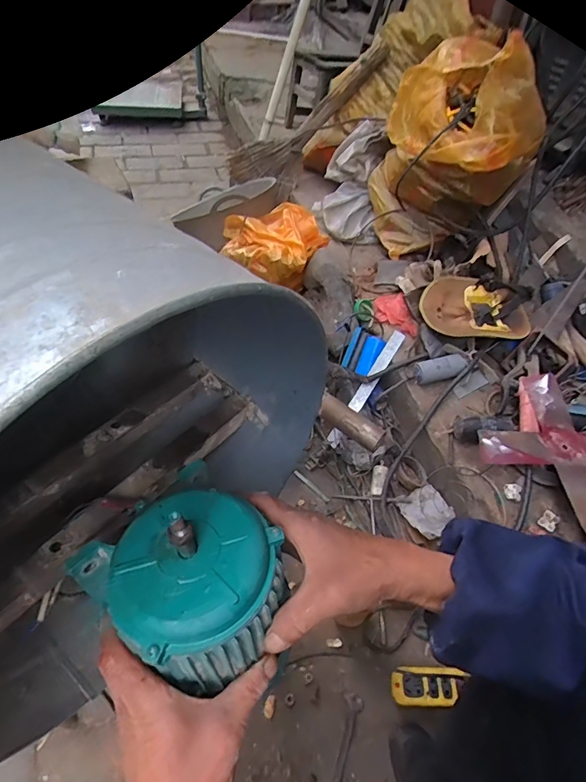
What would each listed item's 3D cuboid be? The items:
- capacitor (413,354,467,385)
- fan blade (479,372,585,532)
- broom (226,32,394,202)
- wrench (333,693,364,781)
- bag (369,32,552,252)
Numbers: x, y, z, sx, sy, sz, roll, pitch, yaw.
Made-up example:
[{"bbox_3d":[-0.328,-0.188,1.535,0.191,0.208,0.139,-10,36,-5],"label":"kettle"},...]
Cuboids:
[{"bbox_3d":[0.332,-0.055,1.024,0.114,0.033,0.049,-15,54,2],"label":"capacitor"},{"bbox_3d":[0.497,0.104,0.849,0.248,0.051,0.262,-31,59,-28],"label":"fan blade"},{"bbox_3d":[0.060,-0.962,1.639,0.662,0.128,0.223,-38,58,11],"label":"broom"},{"bbox_3d":[0.086,0.573,0.743,0.030,0.007,0.139,17,50,8],"label":"wrench"},{"bbox_3d":[0.425,-0.644,1.235,0.395,0.456,0.376,25,51,14],"label":"bag"}]

